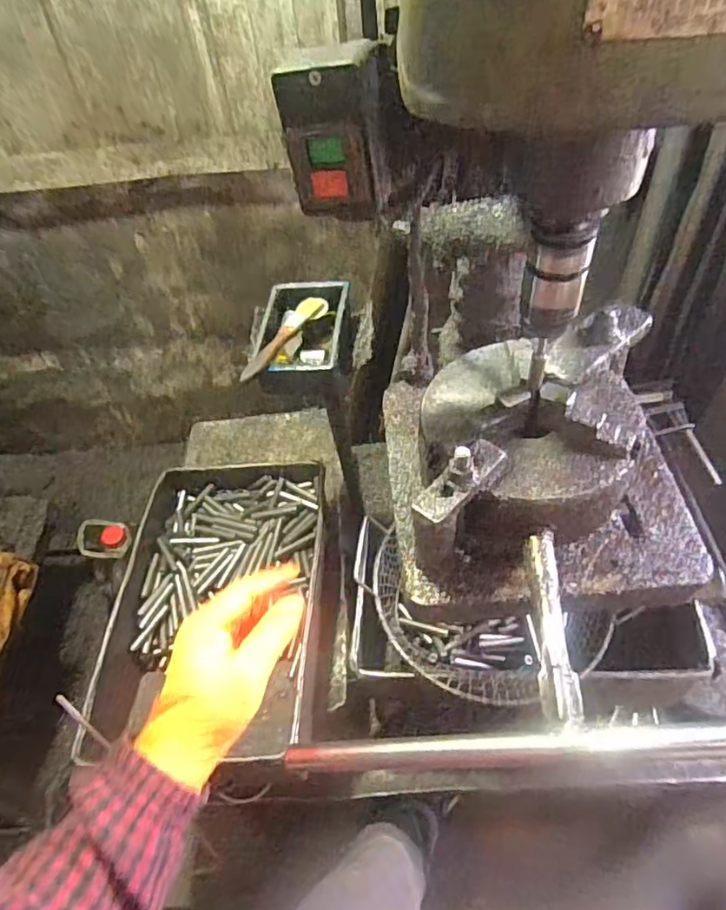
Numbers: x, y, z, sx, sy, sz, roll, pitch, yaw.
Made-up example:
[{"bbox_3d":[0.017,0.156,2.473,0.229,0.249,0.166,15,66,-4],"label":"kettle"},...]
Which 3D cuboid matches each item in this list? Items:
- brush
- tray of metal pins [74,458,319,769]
[{"bbox_3d":[-0.091,-0.134,0.664,0.028,0.025,0.155,20,56,20],"label":"brush"},{"bbox_3d":[-0.212,0.196,0.869,0.303,0.100,0.446,-1,51,5],"label":"tray of metal pins"}]

